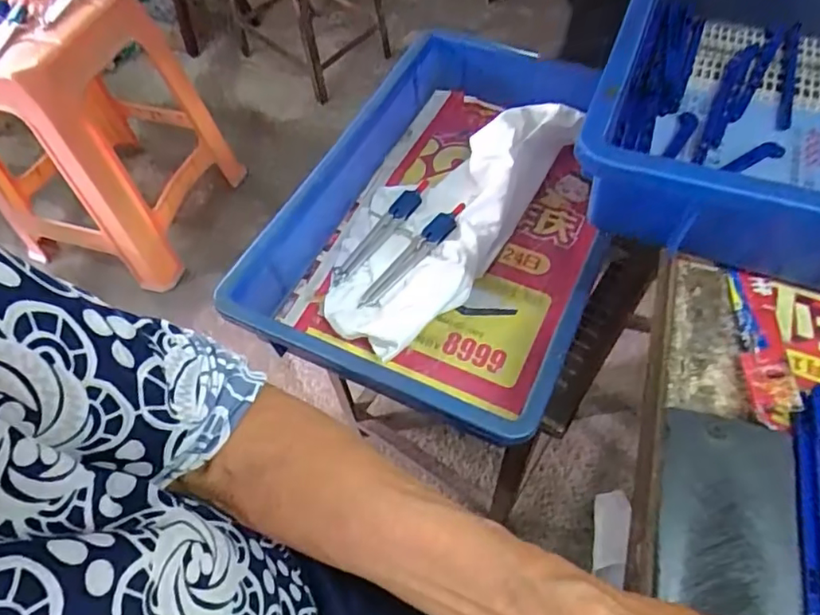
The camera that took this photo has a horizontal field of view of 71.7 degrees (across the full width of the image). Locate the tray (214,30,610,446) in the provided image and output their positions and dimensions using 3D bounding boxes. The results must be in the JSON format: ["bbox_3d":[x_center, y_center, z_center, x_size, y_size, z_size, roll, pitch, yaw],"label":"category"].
[{"bbox_3d":[0.054,-0.100,0.565,0.283,0.082,0.434,23,62,15],"label":"tray"}]

